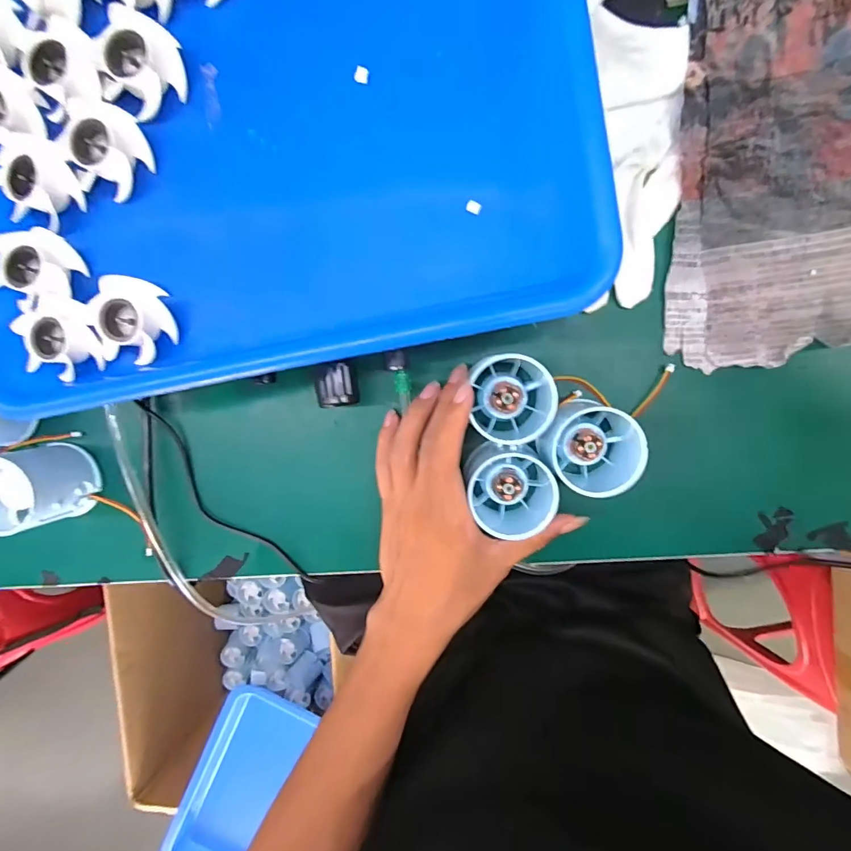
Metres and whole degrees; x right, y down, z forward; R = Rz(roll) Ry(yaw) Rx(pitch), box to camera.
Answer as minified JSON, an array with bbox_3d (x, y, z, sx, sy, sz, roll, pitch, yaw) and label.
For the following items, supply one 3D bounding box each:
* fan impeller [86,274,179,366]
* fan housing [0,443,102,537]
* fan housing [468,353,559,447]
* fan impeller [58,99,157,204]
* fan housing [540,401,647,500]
[{"bbox_3d":[-0.159,-0.056,0.232,0.039,0.019,0.043,-10,93,6],"label":"fan impeller"},{"bbox_3d":[-0.270,0.042,0.304,0.055,0.062,0.054,0,94,5],"label":"fan housing"},{"bbox_3d":[0.058,-0.015,0.272,0.054,0.048,0.057,-3,97,5],"label":"fan housing"},{"bbox_3d":[-0.166,-0.143,0.222,0.042,0.014,0.038,-37,90,7],"label":"fan impeller"},{"bbox_3d":[0.105,0.015,0.265,0.053,0.048,0.055,0,94,5],"label":"fan housing"}]

